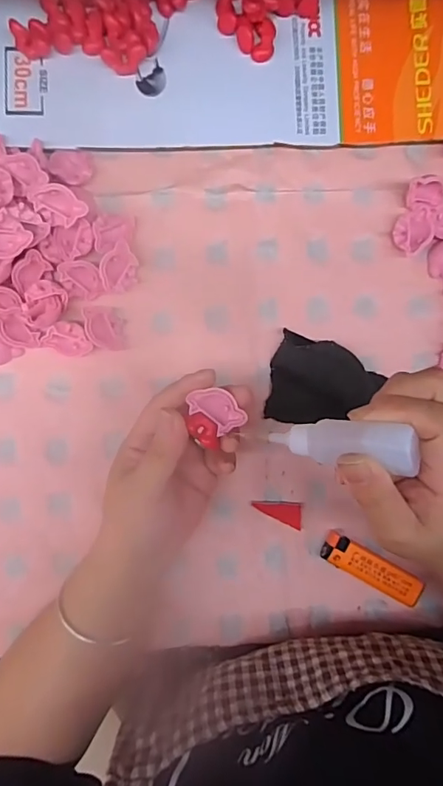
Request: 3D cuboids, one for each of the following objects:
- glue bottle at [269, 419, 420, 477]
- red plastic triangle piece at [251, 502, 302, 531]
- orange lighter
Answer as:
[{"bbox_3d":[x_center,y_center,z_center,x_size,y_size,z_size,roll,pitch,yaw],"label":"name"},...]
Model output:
[{"bbox_3d":[0.060,0.025,0.239,0.073,0.023,0.021,2,88,41],"label":"glue bottle"},{"bbox_3d":[0.045,0.088,0.363,0.040,0.005,0.017,26,91,0],"label":"red plastic triangle piece"},{"bbox_3d":[0.115,0.133,0.357,0.080,0.009,0.023,29,91,0],"label":"orange lighter"}]

